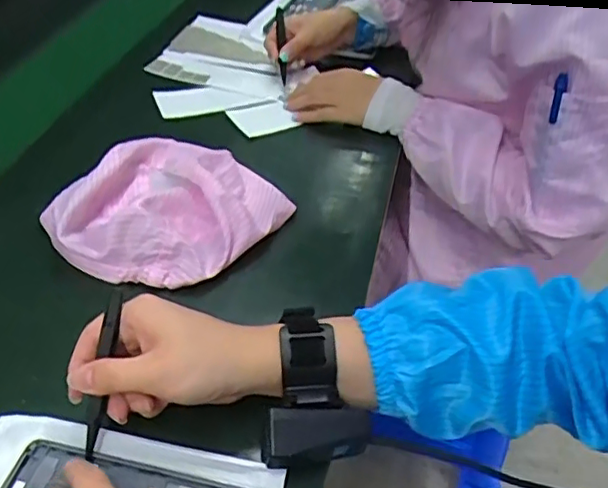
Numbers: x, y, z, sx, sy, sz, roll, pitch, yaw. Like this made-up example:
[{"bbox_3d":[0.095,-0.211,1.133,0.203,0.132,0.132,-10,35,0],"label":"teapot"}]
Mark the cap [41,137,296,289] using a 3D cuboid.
[{"bbox_3d":[-0.128,-0.041,0.561,0.180,0.045,0.190,1,43,-1],"label":"cap"}]

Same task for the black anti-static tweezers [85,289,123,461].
[{"bbox_3d":[-0.129,0.083,0.386,0.009,0.009,0.108,10,88,9],"label":"black anti-static tweezers"}]

